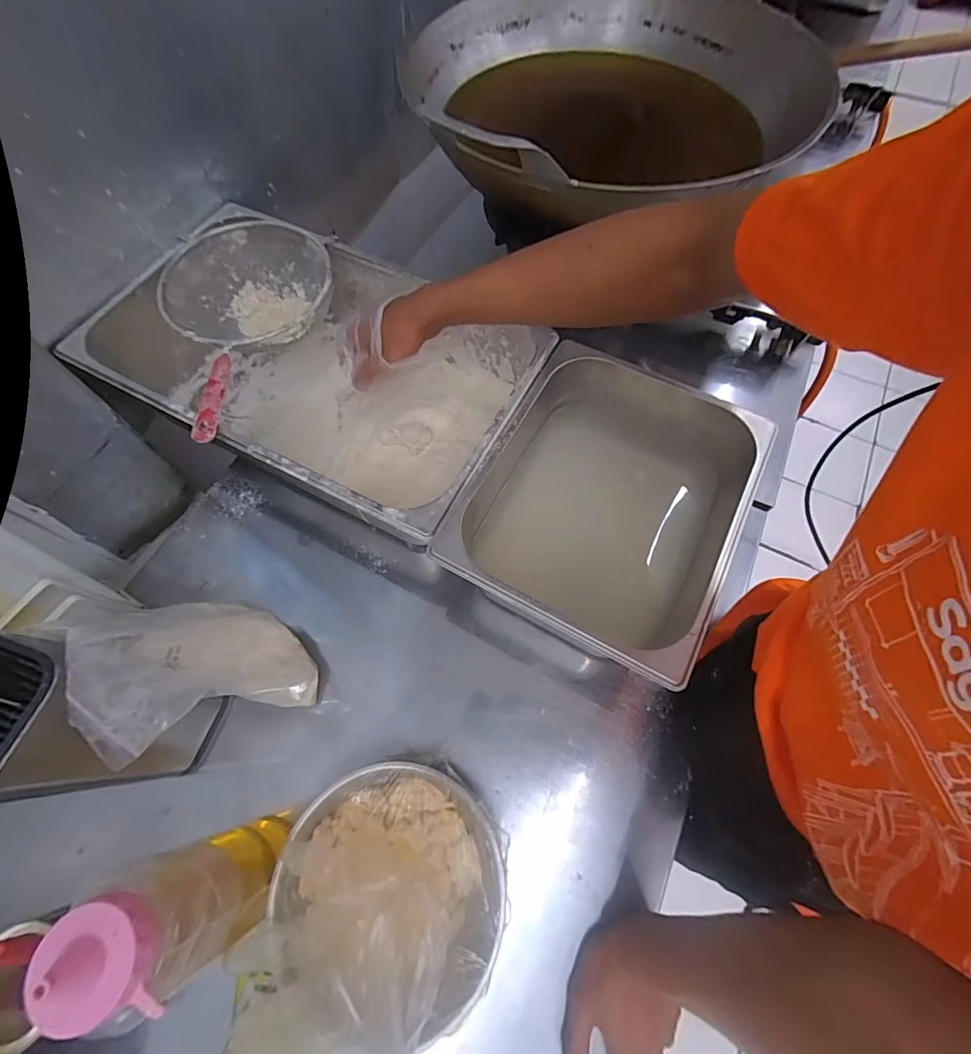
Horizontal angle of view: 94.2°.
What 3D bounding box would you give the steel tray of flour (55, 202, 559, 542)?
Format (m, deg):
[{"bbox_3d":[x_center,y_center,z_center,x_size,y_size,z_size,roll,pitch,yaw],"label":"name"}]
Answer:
[{"bbox_3d":[-0.211,-0.195,0.602,0.513,0.158,0.313,25,68,11],"label":"steel tray of flour"}]

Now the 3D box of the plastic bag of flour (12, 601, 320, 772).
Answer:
[{"bbox_3d":[-0.258,0.117,0.417,0.144,0.211,0.106,37,70,15],"label":"plastic bag of flour"}]

